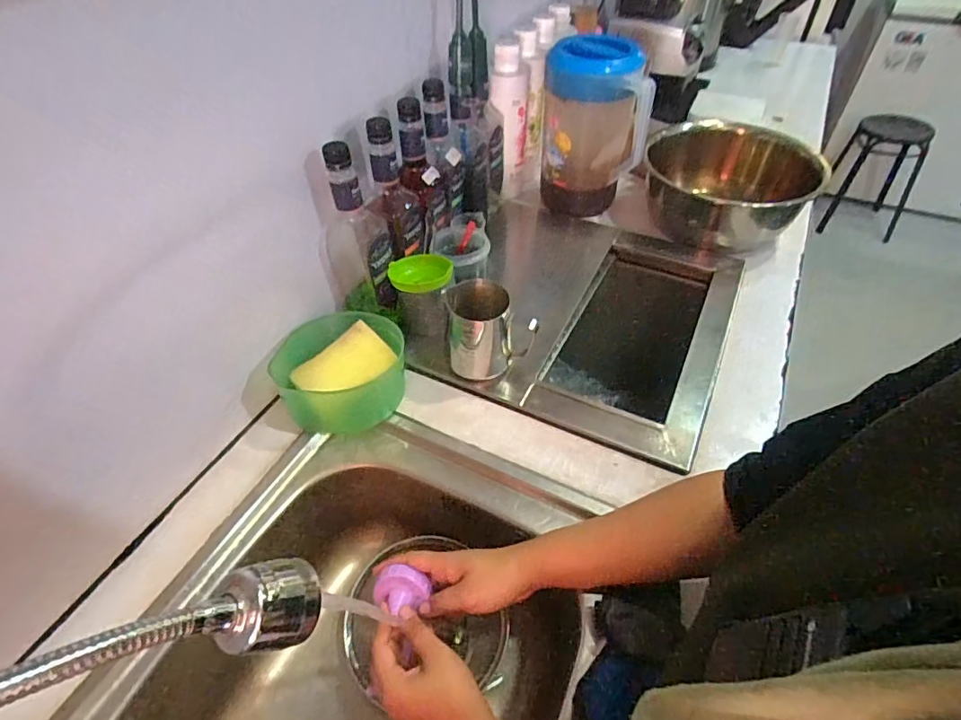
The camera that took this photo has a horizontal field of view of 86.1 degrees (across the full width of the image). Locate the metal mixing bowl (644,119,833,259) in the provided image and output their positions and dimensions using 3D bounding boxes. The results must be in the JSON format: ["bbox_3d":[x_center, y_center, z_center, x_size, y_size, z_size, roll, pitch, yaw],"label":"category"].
[{"bbox_3d":[0.429,-0.308,0.907,0.267,0.117,0.267,0,48,0],"label":"metal mixing bowl"}]

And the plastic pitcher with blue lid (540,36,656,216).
[{"bbox_3d":[0.188,-0.406,0.887,0.163,0.246,0.154,3,49,3],"label":"plastic pitcher with blue lid"}]

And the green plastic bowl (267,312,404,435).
[{"bbox_3d":[-0.174,0.015,0.657,0.160,0.071,0.143,-23,52,-19],"label":"green plastic bowl"}]

